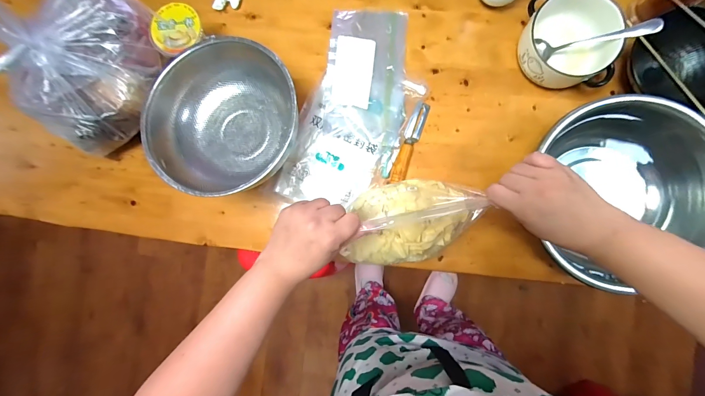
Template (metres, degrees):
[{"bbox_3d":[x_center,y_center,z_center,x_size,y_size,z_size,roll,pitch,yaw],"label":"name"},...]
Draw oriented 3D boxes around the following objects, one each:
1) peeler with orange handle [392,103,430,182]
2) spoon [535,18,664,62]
[{"bbox_3d":[0.110,-0.105,0.563,0.029,0.019,0.159,20,90,4],"label":"peeler with orange handle"},{"bbox_3d":[0.413,-0.269,0.510,0.165,0.034,0.037,3,88,32],"label":"spoon"}]

